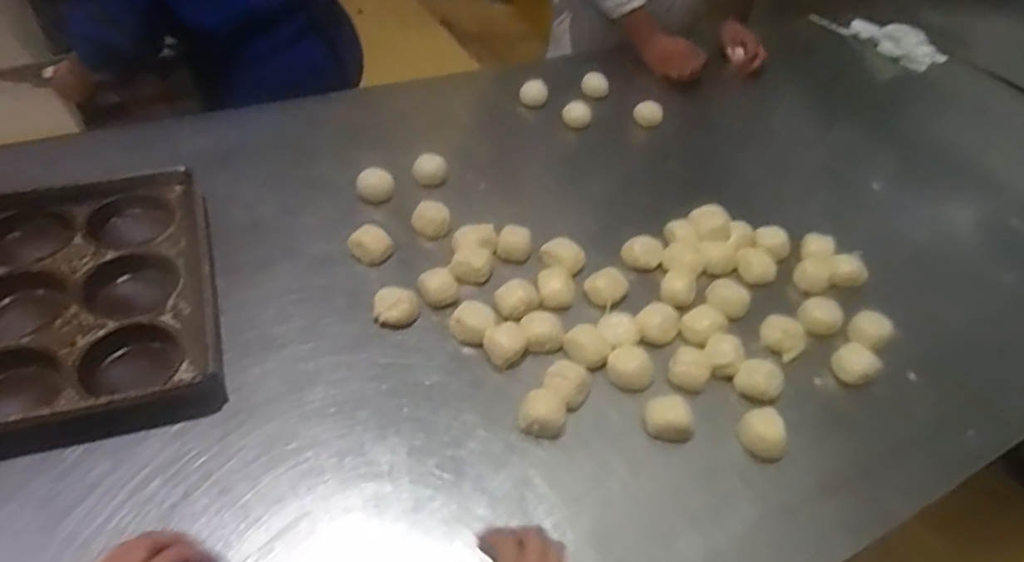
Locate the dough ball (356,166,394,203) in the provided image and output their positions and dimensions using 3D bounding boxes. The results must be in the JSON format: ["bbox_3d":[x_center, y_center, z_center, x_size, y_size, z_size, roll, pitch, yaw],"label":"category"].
[{"bbox_3d":[-0.204,-0.141,0.916,0.053,0.037,0.049,5,47,-5],"label":"dough ball"}]

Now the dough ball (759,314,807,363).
[{"bbox_3d":[0.366,0.075,0.824,0.061,0.034,0.059,30,50,20],"label":"dough ball"}]

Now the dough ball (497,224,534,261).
[{"bbox_3d":[0.004,-0.051,0.890,0.049,0.041,0.045,5,47,-5],"label":"dough ball"}]

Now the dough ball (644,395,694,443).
[{"bbox_3d":[0.183,0.157,0.709,0.055,0.033,0.045,7,46,-1],"label":"dough ball"}]

